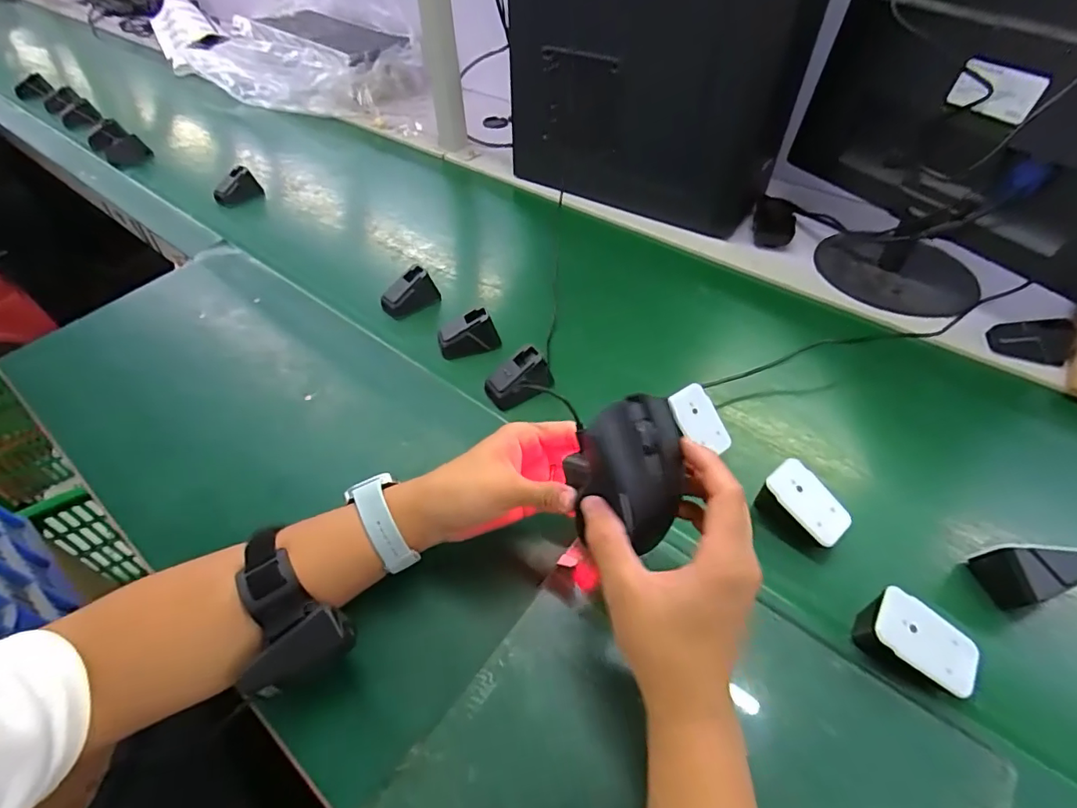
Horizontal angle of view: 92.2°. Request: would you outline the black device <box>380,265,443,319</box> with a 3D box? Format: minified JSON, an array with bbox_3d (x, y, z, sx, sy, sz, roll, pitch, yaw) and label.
[{"bbox_3d":[-0.159,-0.135,0.641,0.068,0.048,0.029,-20,51,-16],"label":"black device"}]

